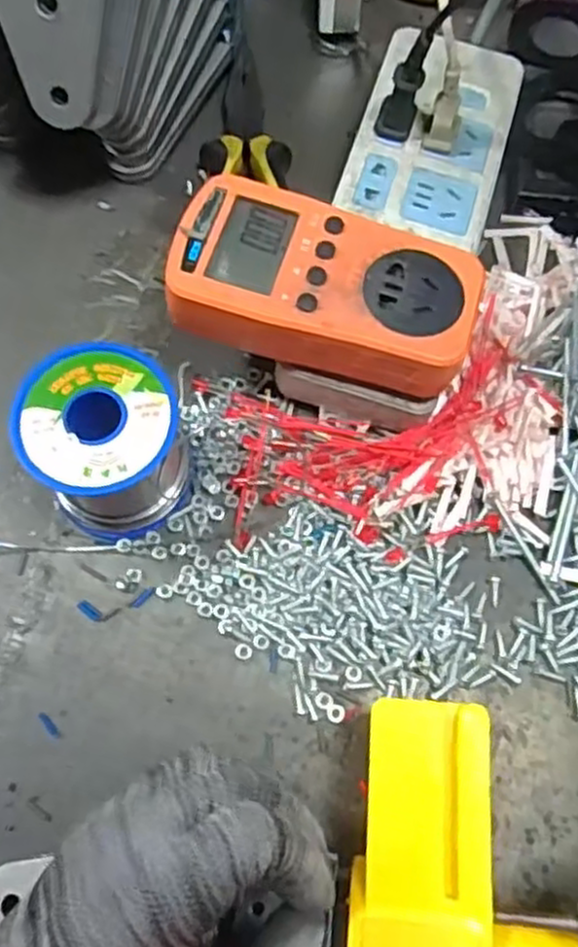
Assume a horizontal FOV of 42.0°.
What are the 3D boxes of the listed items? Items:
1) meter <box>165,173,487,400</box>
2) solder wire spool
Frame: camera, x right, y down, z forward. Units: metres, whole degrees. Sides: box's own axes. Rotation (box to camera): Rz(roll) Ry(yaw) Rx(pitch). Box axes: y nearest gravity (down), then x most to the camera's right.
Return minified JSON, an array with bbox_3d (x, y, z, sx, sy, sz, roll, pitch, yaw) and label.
[{"bbox_3d":[0.015,-0.077,0.321,0.126,0.031,0.074,17,70,5],"label":"meter"},{"bbox_3d":[-0.078,-0.011,0.330,0.063,0.063,0.067,0,69,1],"label":"solder wire spool"}]

